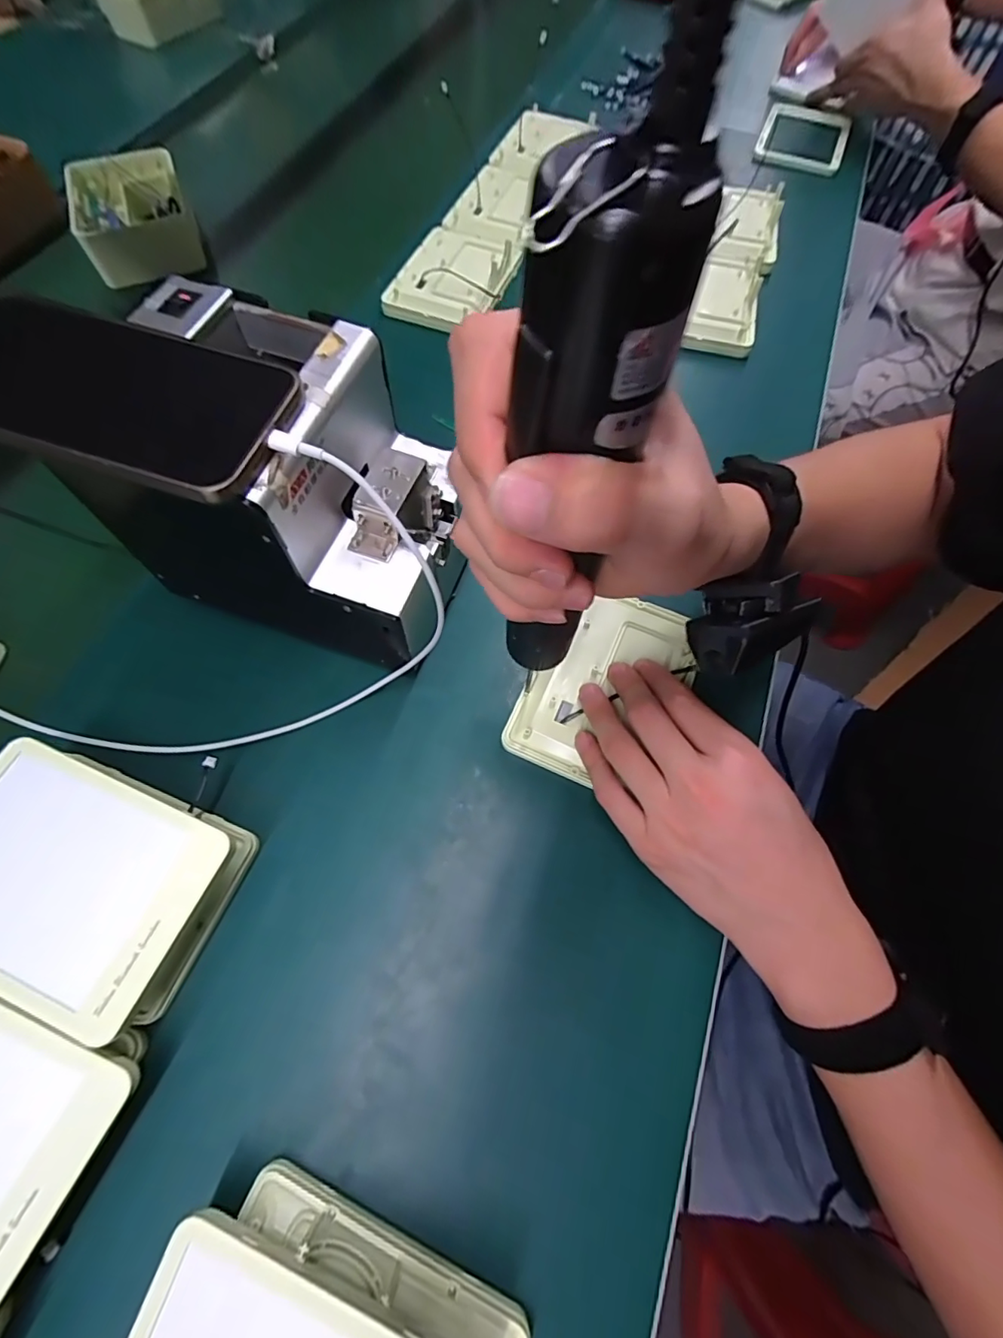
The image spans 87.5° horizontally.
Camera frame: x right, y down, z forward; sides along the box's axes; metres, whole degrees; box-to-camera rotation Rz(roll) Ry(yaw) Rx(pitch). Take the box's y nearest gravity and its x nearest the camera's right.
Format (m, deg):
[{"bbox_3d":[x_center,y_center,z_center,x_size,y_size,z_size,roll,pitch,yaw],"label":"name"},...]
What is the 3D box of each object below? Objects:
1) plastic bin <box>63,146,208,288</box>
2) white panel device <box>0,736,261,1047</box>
[{"bbox_3d":[-0.381,-0.472,0.546,0.112,0.046,0.142,-21,67,-9],"label":"plastic bin"},{"bbox_3d":[-0.218,0.107,0.275,0.137,0.047,0.100,23,69,8],"label":"white panel device"}]

